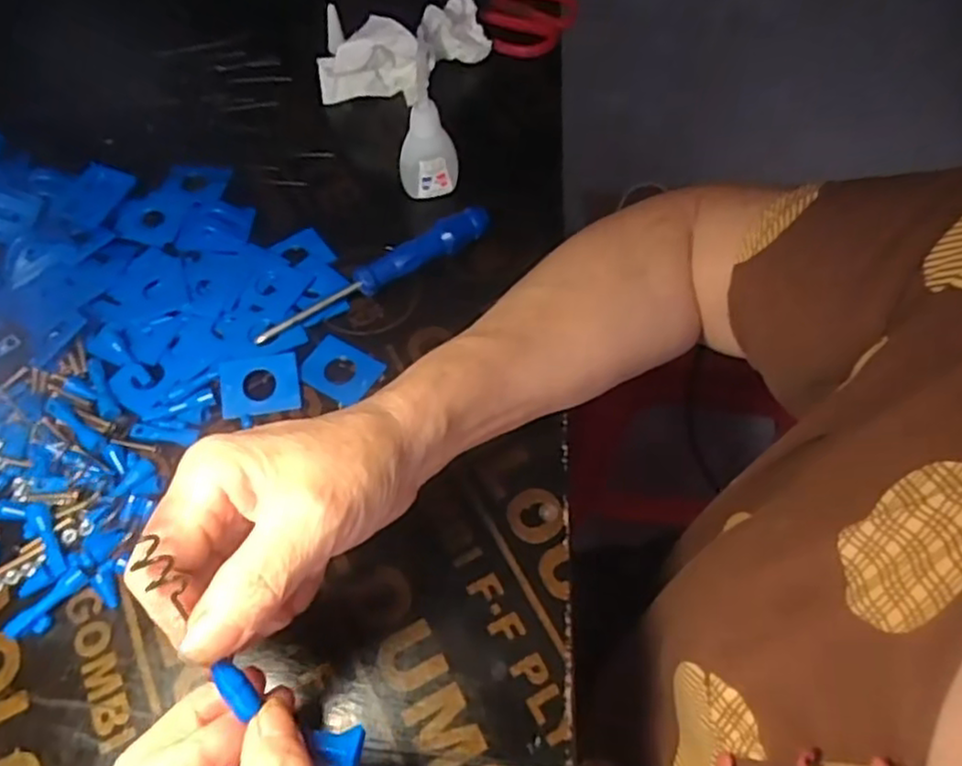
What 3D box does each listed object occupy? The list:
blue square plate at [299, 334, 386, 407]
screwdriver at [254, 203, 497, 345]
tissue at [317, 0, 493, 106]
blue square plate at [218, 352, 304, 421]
[{"bbox_3d":[-0.077,-0.007,0.382,0.040,0.004,0.031,29,63,16],"label":"blue square plate"},{"bbox_3d":[-0.059,-0.061,0.403,0.148,0.020,0.017,-32,64,-17],"label":"screwdriver"},{"bbox_3d":[-0.047,-0.232,0.481,0.126,0.055,0.050,-30,64,-17],"label":"tissue"},{"bbox_3d":[-0.118,0.000,0.371,0.041,0.005,0.031,-10,60,-6],"label":"blue square plate"}]

